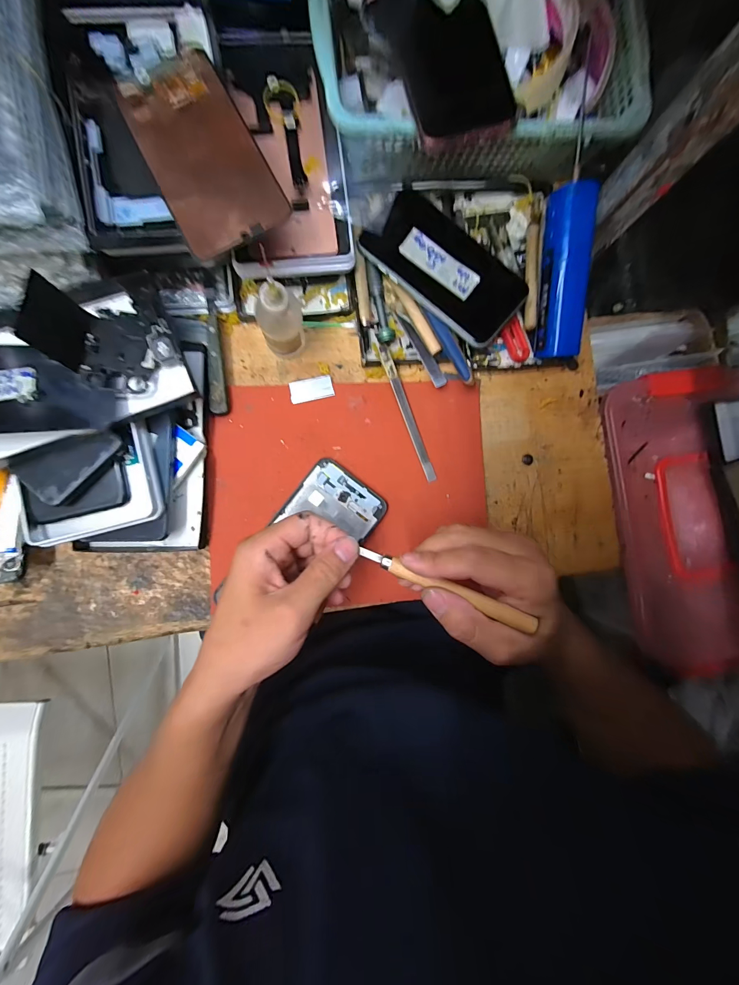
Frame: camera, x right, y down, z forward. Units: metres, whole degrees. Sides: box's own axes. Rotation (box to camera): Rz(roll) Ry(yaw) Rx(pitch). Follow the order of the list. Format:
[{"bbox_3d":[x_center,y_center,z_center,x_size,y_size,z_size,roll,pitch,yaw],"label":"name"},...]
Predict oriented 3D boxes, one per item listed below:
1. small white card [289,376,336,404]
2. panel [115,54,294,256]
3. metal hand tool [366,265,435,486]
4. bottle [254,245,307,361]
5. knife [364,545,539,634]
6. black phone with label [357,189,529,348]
[{"bbox_3d":[-0.053,-0.095,0.323,0.039,0.004,0.020,-13,90,-6],"label":"small white card"},{"bbox_3d":[-0.113,-0.229,0.239,0.071,0.004,0.134,-28,87,-7],"label":"panel"},{"bbox_3d":[0.027,-0.108,0.324,0.022,0.007,0.202,-15,90,-6],"label":"metal hand tool"},{"bbox_3d":[-0.068,-0.139,0.265,0.033,0.129,0.035,-12,89,-6],"label":"bottle"},{"bbox_3d":[0.050,0.063,0.233,0.119,0.007,0.010,22,88,8],"label":"knife"},{"bbox_3d":[0.066,-0.196,0.312,0.142,0.012,0.070,41,96,0],"label":"black phone with label"}]

